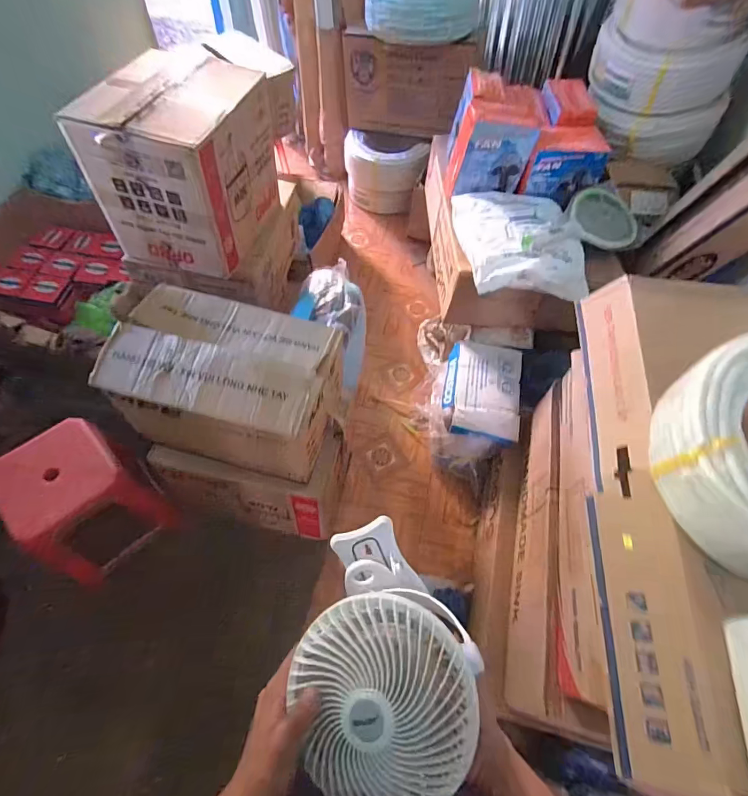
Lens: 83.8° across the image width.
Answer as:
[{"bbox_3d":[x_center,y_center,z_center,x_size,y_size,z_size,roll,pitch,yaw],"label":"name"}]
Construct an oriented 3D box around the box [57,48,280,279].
[{"bbox_3d":[-0.511,-0.651,1.168,0.344,0.369,0.455,13,60,4],"label":"box"}]

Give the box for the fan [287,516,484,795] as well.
[{"bbox_3d":[-0.002,0.240,0.443,0.160,0.122,0.266,-9,21,-9],"label":"fan"}]

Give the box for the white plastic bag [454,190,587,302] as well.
[{"bbox_3d":[0.465,-0.509,1.336,0.354,0.090,0.524,-2,60,-5],"label":"white plastic bag"}]

